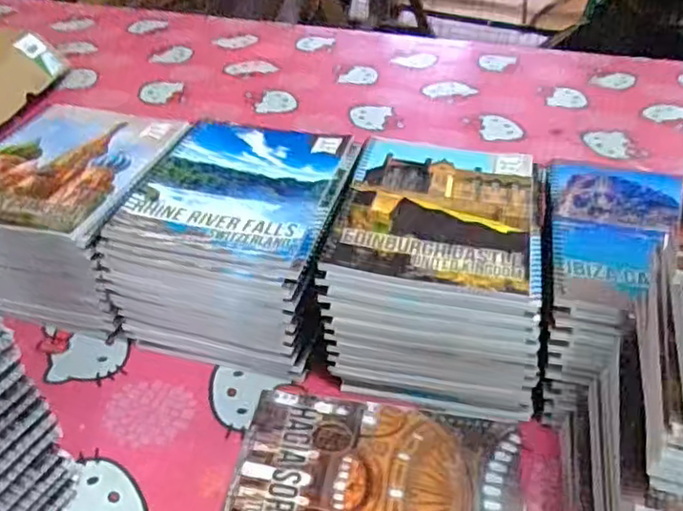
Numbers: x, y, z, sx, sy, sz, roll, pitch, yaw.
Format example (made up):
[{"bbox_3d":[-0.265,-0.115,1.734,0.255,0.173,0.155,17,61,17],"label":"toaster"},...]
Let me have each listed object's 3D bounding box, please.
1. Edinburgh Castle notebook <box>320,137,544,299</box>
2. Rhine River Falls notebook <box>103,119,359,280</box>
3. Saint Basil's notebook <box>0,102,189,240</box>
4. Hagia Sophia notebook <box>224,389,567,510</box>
[{"bbox_3d":[0.081,-0.040,0.533,0.154,0.008,0.196,8,37,9],"label":"Edinburgh Castle notebook"},{"bbox_3d":[-0.081,-0.061,0.558,0.162,0.014,0.189,9,38,11],"label":"Rhine River Falls notebook"},{"bbox_3d":[-0.240,-0.084,0.576,0.154,0.011,0.197,8,37,10],"label":"Saint Basil's notebook"},{"bbox_3d":[0.039,0.162,0.452,0.223,0.008,0.146,5,37,6],"label":"Hagia Sophia notebook"}]

